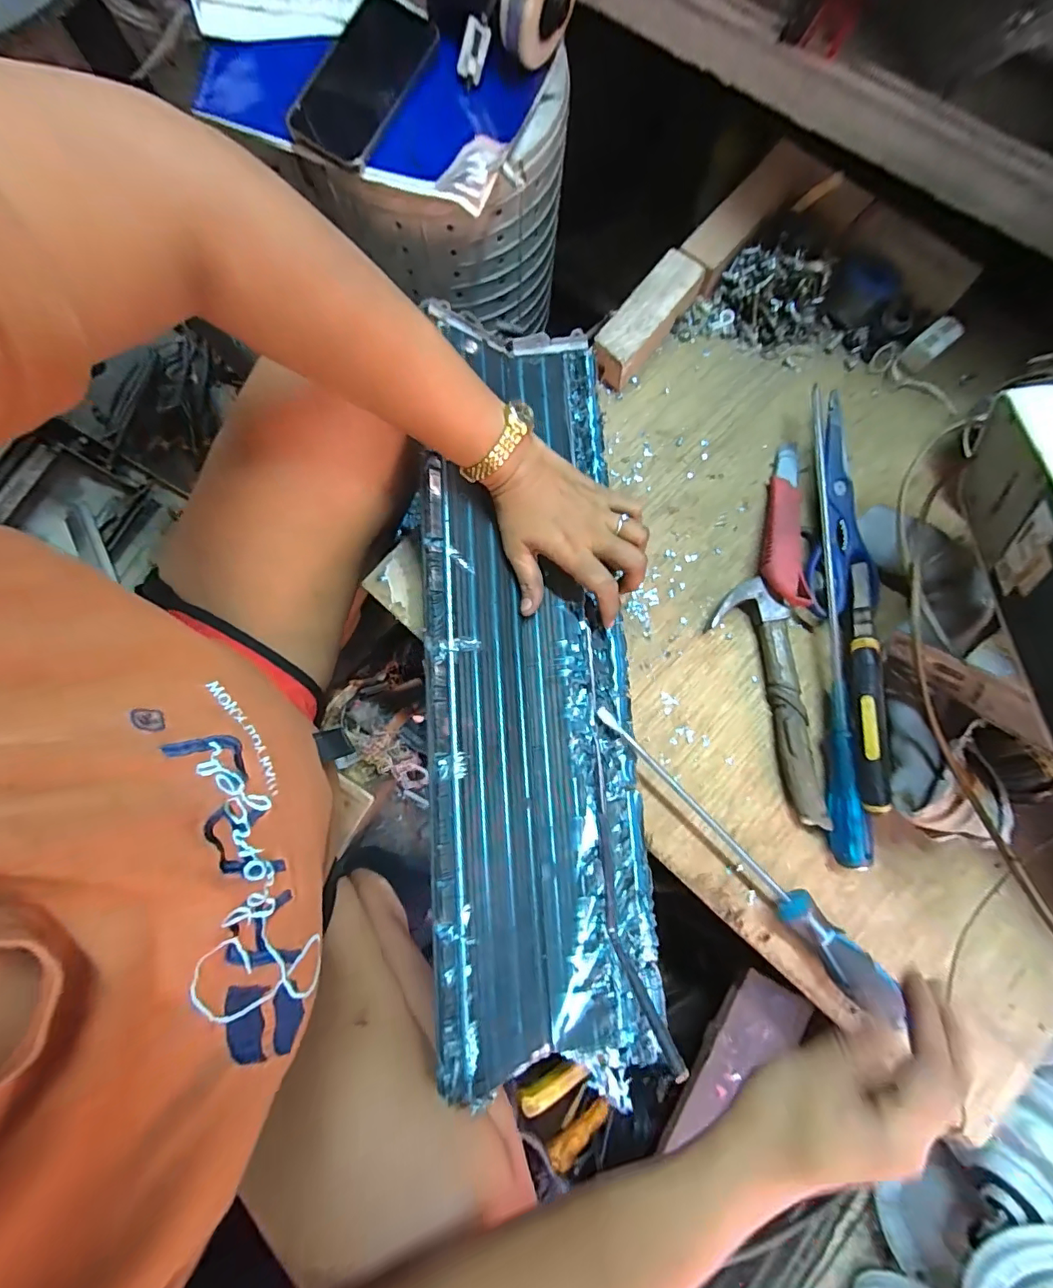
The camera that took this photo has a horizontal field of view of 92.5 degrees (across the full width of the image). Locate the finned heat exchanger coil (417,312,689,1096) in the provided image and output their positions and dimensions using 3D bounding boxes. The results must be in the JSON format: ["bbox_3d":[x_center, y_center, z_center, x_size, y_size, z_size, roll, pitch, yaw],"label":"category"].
[{"bbox_3d":[0.001,0.023,0.398,0.160,0.029,0.587,-1,80,-20],"label":"finned heat exchanger coil"}]

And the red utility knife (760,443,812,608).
[{"bbox_3d":[0.224,-0.107,0.439,0.036,0.022,0.159,11,68,3],"label":"red utility knife"}]

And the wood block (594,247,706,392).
[{"bbox_3d":[0.110,-0.299,0.470,0.039,0.042,0.121,38,82,7],"label":"wood block"}]

